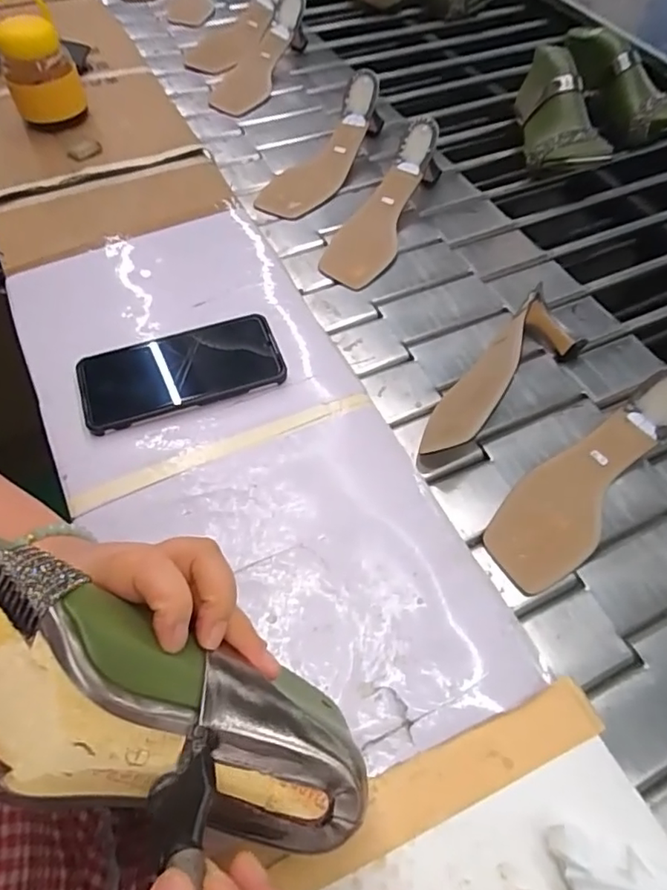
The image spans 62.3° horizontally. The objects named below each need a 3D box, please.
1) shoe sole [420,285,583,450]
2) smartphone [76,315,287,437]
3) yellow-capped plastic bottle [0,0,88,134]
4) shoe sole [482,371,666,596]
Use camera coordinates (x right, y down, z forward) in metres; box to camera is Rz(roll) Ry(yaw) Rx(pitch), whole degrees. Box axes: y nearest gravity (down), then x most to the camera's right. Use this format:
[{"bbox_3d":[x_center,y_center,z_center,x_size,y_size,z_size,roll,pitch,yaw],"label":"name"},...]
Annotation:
[{"bbox_3d":[0.157,-0.066,0.510,0.068,0.045,0.226,37,64,20],"label":"shoe sole"},{"bbox_3d":[-0.129,-0.063,0.464,0.164,0.018,0.079,-17,59,-12],"label":"smartphone"},{"bbox_3d":[-0.336,-0.429,0.630,0.076,0.122,0.083,-21,66,-15],"label":"yellow-capped plastic bottle"},{"bbox_3d":[0.210,0.026,0.456,0.218,0.050,0.074,-45,67,-8],"label":"shoe sole"}]

